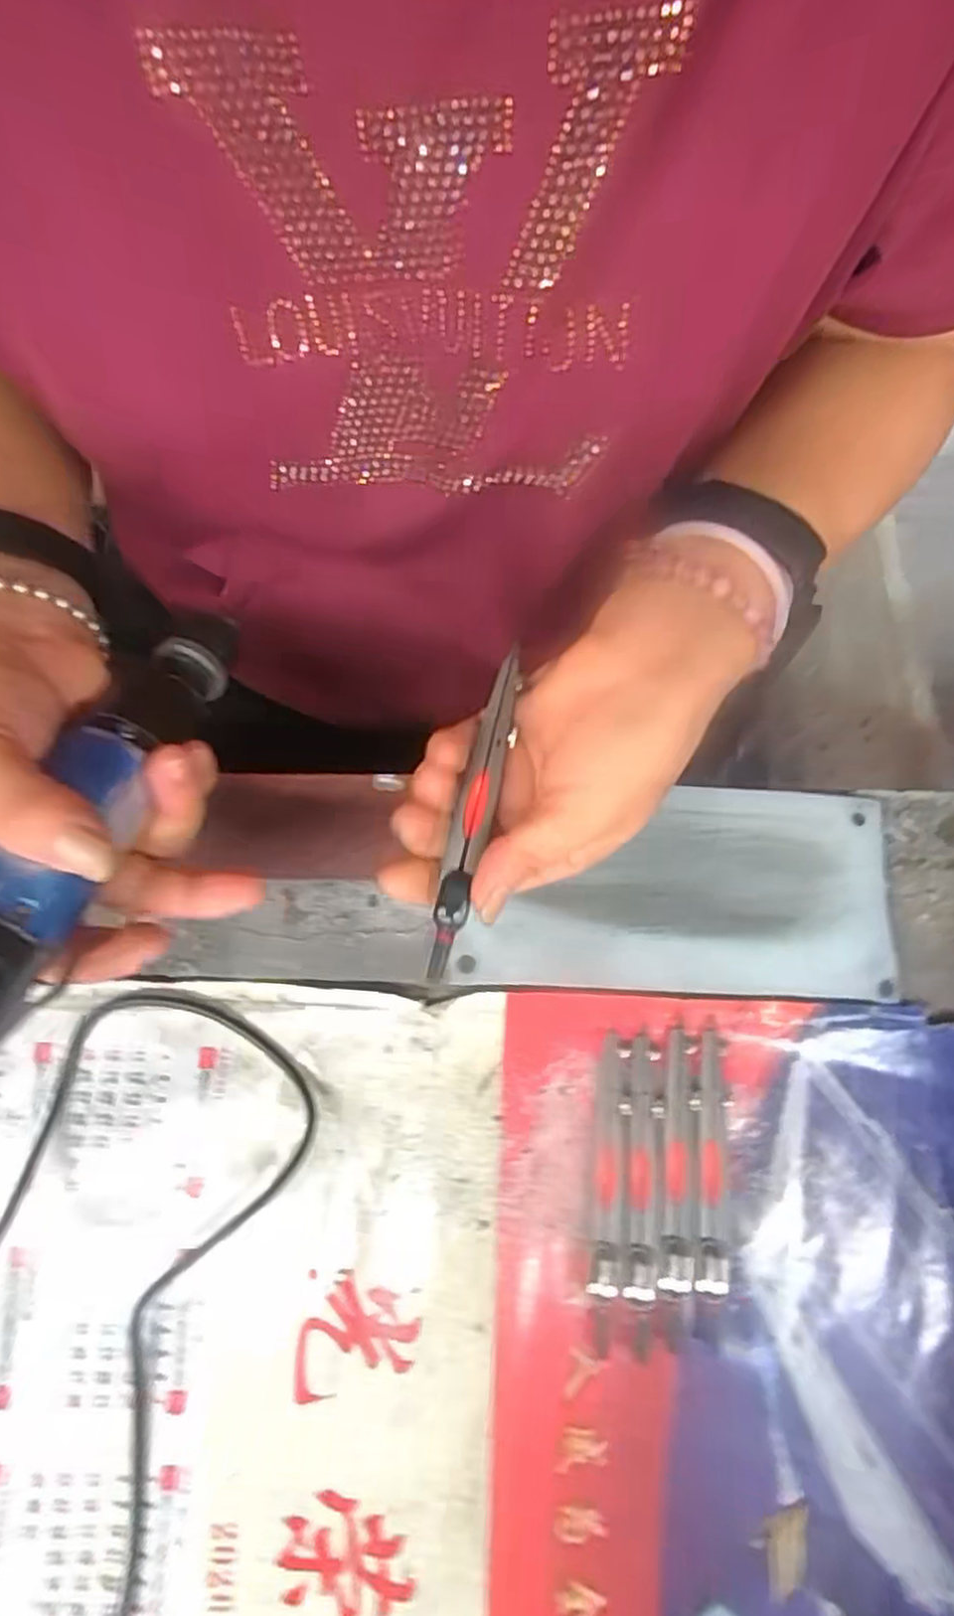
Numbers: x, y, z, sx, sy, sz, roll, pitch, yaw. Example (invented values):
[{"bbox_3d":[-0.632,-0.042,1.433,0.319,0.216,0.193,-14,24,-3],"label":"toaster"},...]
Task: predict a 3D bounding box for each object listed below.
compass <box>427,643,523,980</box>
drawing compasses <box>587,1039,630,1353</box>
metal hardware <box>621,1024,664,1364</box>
[{"bbox_3d":[-0.001,0.001,0.286,0.012,0.004,0.127,13,85,2],"label":"compass"},{"bbox_3d":[0.055,0.163,0.315,0.012,0.008,0.127,5,79,0],"label":"drawing compasses"},{"bbox_3d":[0.070,0.163,0.315,0.013,0.008,0.129,5,79,0],"label":"metal hardware"}]

